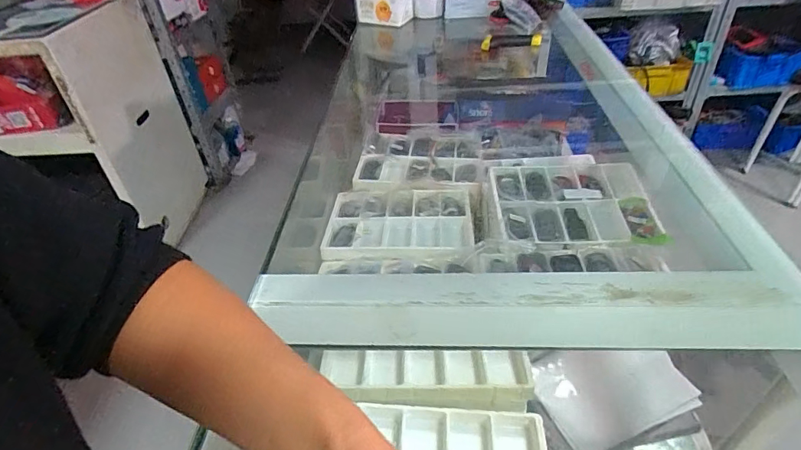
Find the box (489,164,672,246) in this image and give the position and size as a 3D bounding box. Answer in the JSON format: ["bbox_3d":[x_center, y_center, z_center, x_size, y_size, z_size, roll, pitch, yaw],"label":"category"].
[{"bbox_3d":[0.266,-0.036,0.733,0.245,0.034,0.212,-2,39,3],"label":"box"}]

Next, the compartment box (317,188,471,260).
[{"bbox_3d":[-0.003,0.001,0.783,0.236,0.041,0.176,-1,40,4],"label":"compartment box"}]

